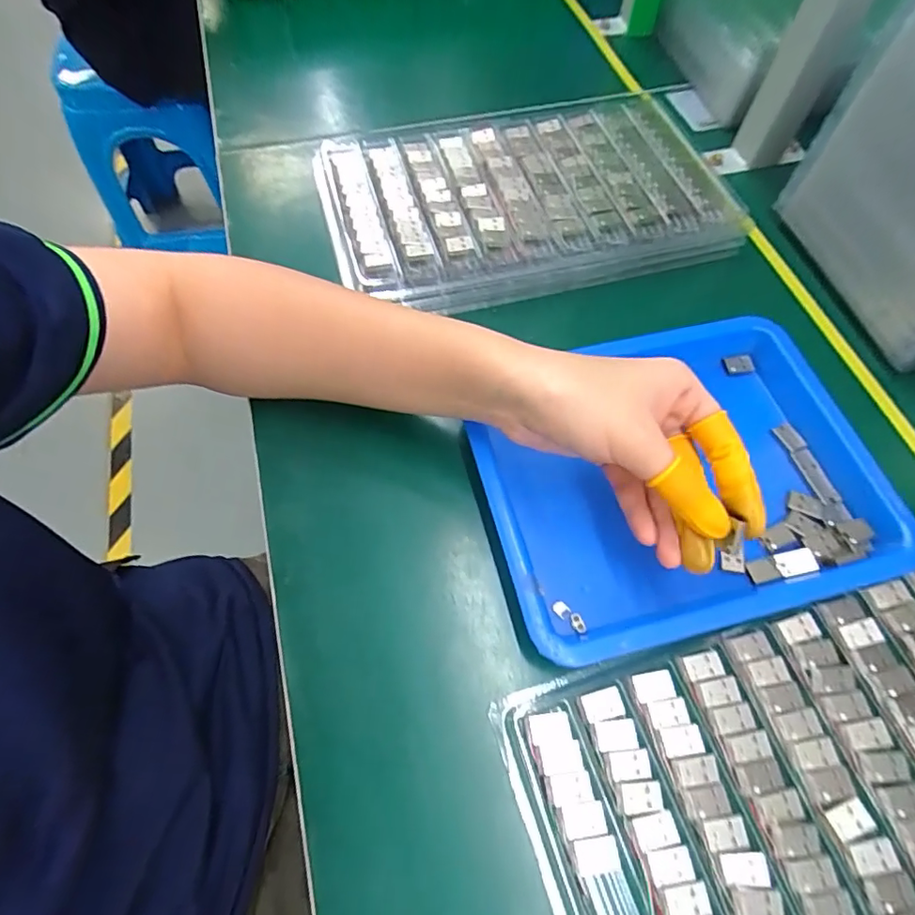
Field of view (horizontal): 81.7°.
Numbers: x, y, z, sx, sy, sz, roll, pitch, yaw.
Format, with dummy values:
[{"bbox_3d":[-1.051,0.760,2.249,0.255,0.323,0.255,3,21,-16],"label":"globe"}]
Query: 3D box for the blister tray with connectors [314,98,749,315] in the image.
[{"bbox_3d":[0.048,-0.196,0.403,0.282,0.033,0.172,-15,64,-7],"label":"blister tray with connectors"}]

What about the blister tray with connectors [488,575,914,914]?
[{"bbox_3d":[0.173,0.147,0.239,0.279,0.007,0.156,-18,64,-8],"label":"blister tray with connectors"}]

